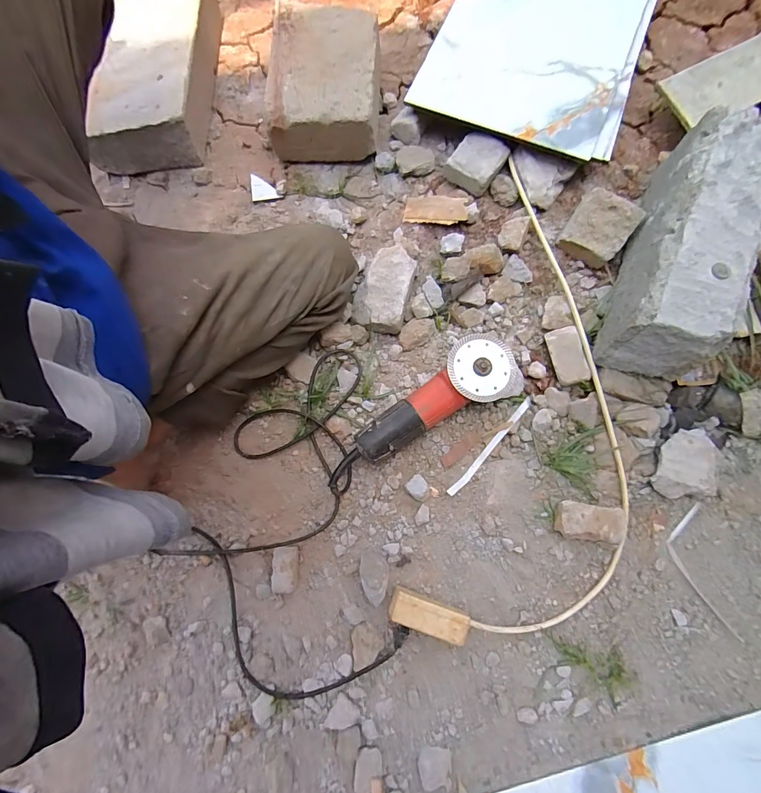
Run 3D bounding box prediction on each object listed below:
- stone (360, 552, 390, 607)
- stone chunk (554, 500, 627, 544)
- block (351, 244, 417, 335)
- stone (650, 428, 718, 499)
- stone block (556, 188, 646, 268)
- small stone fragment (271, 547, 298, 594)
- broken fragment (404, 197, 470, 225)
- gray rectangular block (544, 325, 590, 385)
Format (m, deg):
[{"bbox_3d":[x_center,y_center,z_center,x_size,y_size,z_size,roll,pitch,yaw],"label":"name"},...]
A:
[{"bbox_3d":[-0.006,0.280,0.592,0.040,0.047,0.073,-13,79,-2],"label":"stone"},{"bbox_3d":[0.332,0.198,0.612,0.114,0.035,0.059,8,79,2],"label":"stone chunk"},{"bbox_3d":[0.007,-0.194,0.691,0.094,0.049,0.151,15,79,3],"label":"block"},{"bbox_3d":[0.493,0.108,0.623,0.091,0.043,0.123,28,80,6],"label":"stone"},{"bbox_3d":[0.395,-0.307,0.705,0.103,0.050,0.101,28,104,8],"label":"stone block"},{"bbox_3d":[-0.149,0.270,0.606,0.042,0.025,0.066,-3,79,0],"label":"small stone fragment"},{"bbox_3d":[0.107,-0.361,0.753,0.122,0.012,0.057,12,79,19],"label":"broken fragment"},{"bbox_3d":[0.319,-0.071,0.668,0.051,0.020,0.102,-15,70,23],"label":"gray rectangular block"}]

